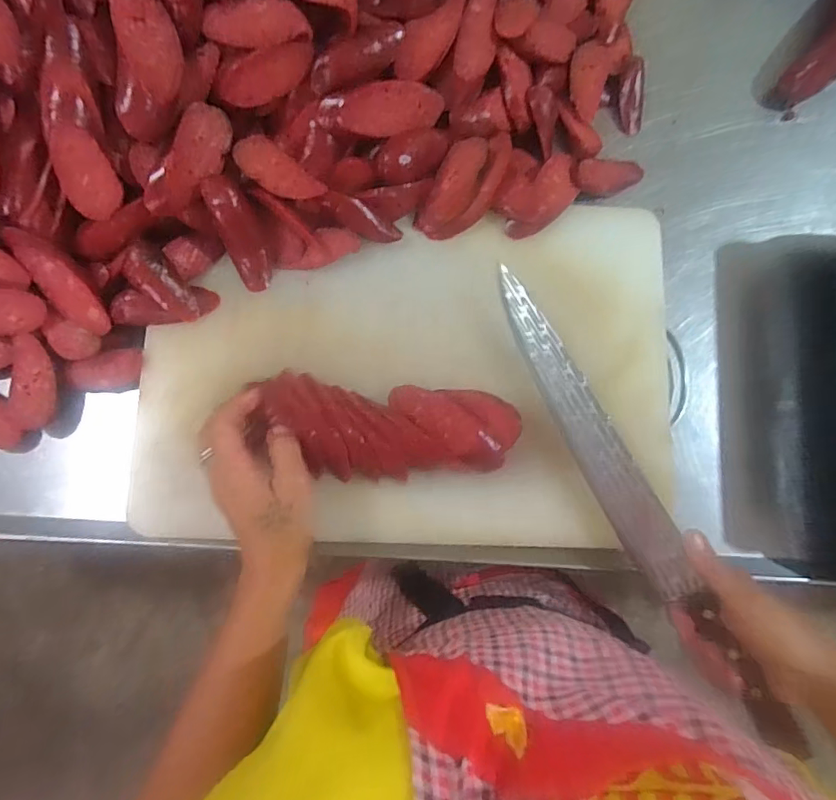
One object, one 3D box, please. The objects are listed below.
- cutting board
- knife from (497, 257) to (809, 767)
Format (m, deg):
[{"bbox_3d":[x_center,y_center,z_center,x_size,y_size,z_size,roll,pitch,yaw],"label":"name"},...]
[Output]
[{"bbox_3d":[-0.007,-0.023,0.420,0.434,0.031,0.274,0,82,1],"label":"cutting board"},{"bbox_3d":[0.165,0.078,0.389,0.038,0.026,0.399,-28,82,-3],"label":"knife"}]

